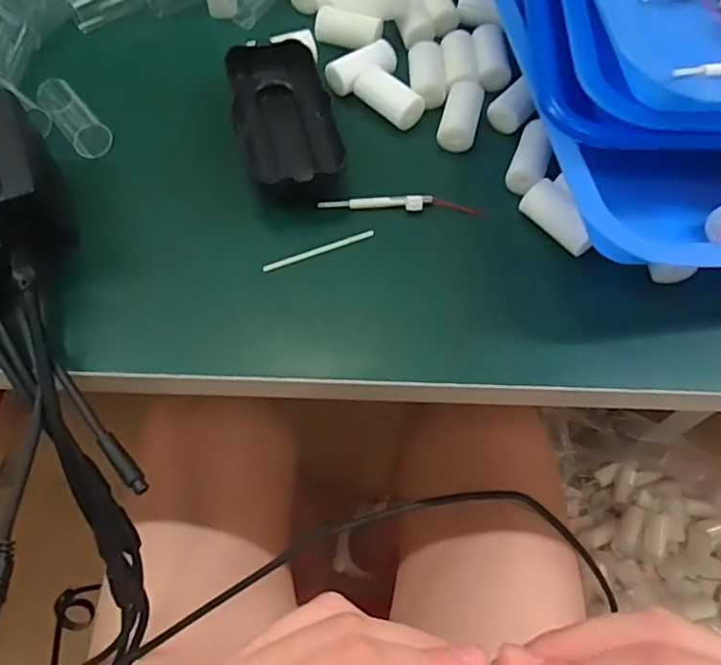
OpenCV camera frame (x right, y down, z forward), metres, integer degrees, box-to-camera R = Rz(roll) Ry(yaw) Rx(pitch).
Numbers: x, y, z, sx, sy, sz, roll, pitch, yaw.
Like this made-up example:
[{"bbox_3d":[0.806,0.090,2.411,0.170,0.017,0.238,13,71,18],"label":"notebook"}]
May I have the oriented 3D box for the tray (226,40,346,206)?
[{"bbox_3d":[-0.042,-0.120,0.326,0.053,0.024,0.108,-11,61,-6],"label":"tray"}]

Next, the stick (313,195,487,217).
[{"bbox_3d":[0.023,-0.070,0.312,0.088,0.006,0.009,2,61,0],"label":"stick"}]

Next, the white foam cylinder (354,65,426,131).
[{"bbox_3d":[0.017,-0.139,0.343,0.042,0.015,0.020,41,68,20],"label":"white foam cylinder"}]

